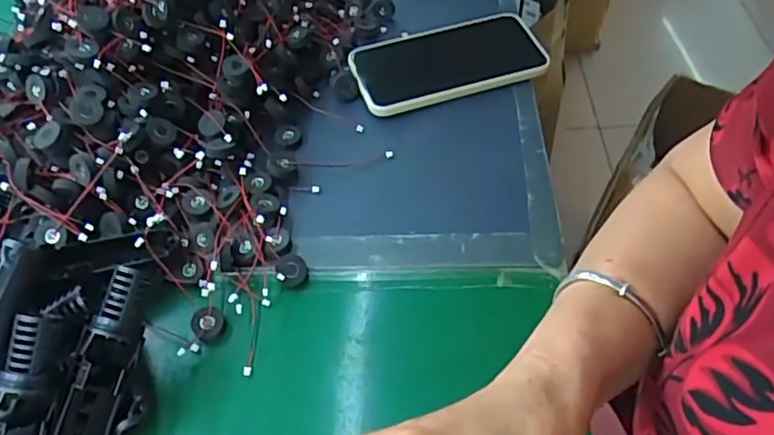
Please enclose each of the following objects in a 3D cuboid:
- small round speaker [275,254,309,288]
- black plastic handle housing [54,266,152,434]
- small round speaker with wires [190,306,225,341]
[{"bbox_3d":[-0.064,0.036,0.403,0.022,0.009,0.022,4,78,-16],"label":"small round speaker"},{"bbox_3d":[-0.156,0.086,0.334,0.024,0.034,0.118,16,87,10],"label":"black plastic handle housing"},{"bbox_3d":[-0.115,0.067,0.384,0.020,0.004,0.020,-2,53,3],"label":"small round speaker with wires"}]

